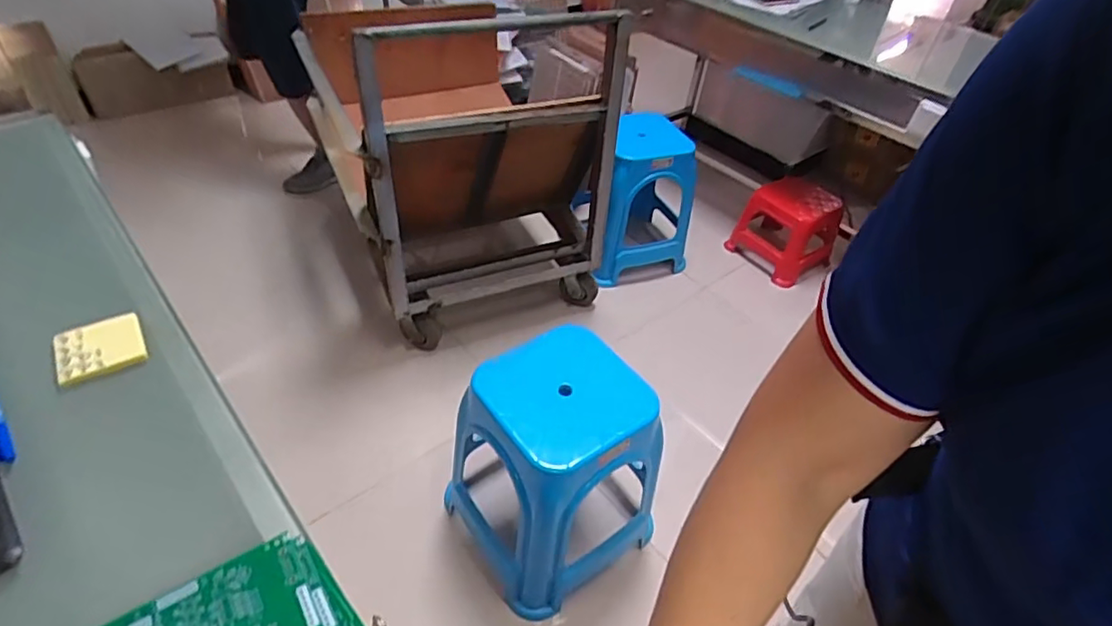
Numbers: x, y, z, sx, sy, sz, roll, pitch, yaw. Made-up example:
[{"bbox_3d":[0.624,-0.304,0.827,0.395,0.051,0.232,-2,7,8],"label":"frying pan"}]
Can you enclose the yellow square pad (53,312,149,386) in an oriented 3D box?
[{"bbox_3d":[-0.488,0.035,0.624,0.079,0.008,0.085,-21,50,-27],"label":"yellow square pad"}]

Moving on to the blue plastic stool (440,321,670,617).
[{"bbox_3d":[-0.004,0.304,1.124,0.314,0.419,0.315,-25,52,-30],"label":"blue plastic stool"}]

